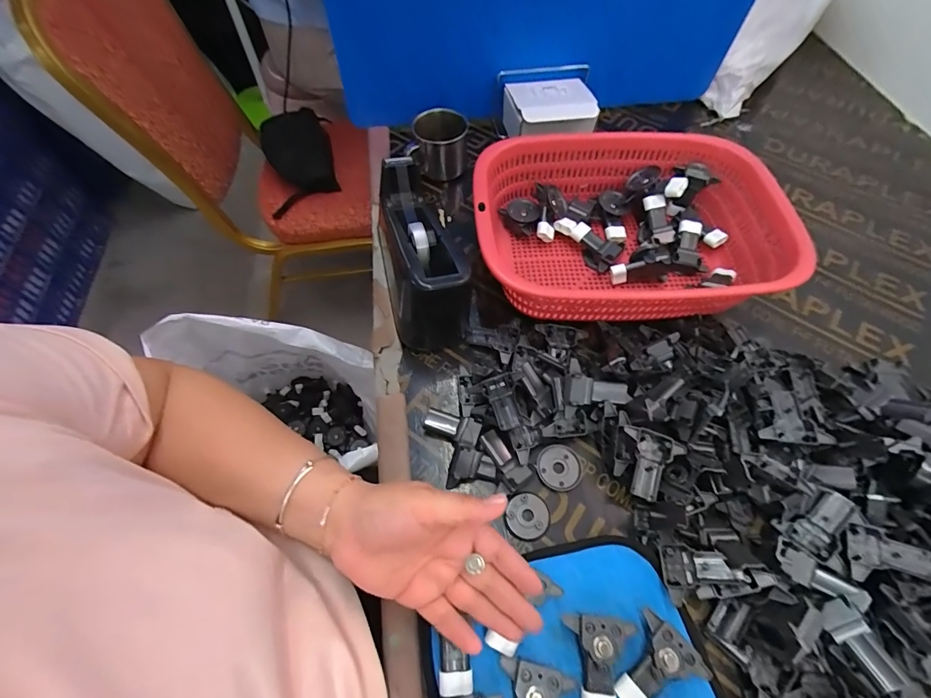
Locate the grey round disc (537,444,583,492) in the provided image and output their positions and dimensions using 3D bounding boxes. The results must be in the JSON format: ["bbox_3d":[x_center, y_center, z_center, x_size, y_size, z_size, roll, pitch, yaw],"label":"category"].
[{"bbox_3d":[0.091,0.115,0.401,0.043,0.007,0.042,1,60,-1],"label":"grey round disc"}]

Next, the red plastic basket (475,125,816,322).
[{"bbox_3d":[0.186,-0.139,0.492,0.338,0.096,0.239,-3,61,-4],"label":"red plastic basket"}]

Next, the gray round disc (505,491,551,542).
[{"bbox_3d":[0.059,0.154,0.380,0.039,0.005,0.042,1,60,-1],"label":"gray round disc"}]

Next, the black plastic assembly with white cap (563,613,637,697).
[{"bbox_3d":[0.105,0.244,0.316,0.052,0.020,0.066,3,60,0],"label":"black plastic assembly with white cap"}]

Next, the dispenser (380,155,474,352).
[{"bbox_3d":[-0.049,-0.102,0.461,0.082,0.098,0.203,-14,62,-9],"label":"dispenser"}]

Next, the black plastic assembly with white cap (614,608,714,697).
[{"bbox_3d":[0.144,0.245,0.315,0.064,0.020,0.052,-32,66,-18],"label":"black plastic assembly with white cap"}]

